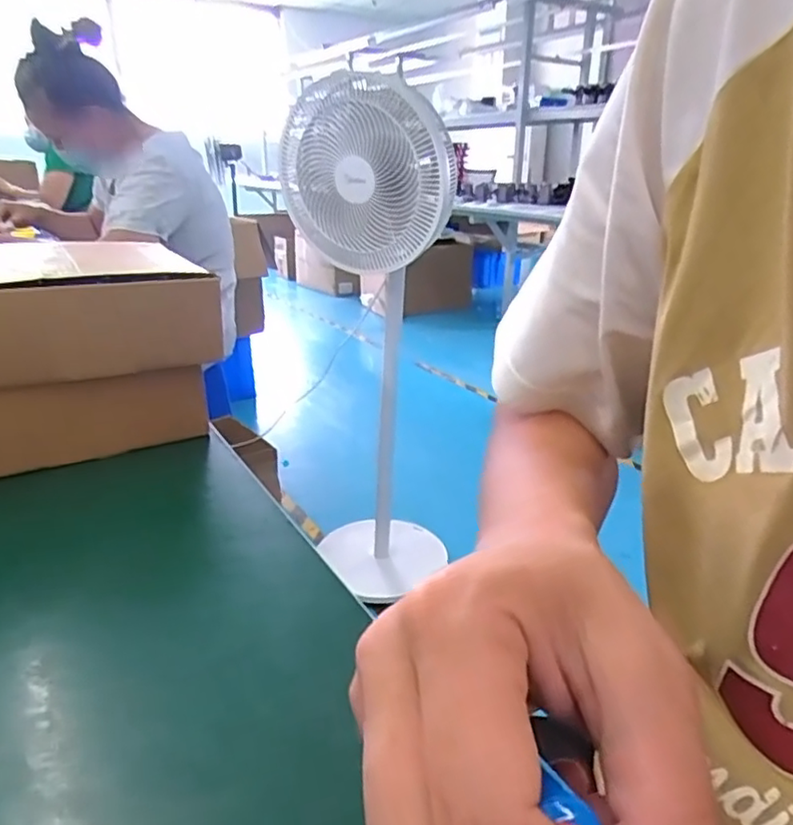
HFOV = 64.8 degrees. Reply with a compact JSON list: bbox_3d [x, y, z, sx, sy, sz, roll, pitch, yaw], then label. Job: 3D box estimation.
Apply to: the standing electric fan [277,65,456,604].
[{"bbox_3d":[-0.049,-0.085,1.345,0.335,1.086,0.362,0,22,-2],"label":"standing electric fan"}]

